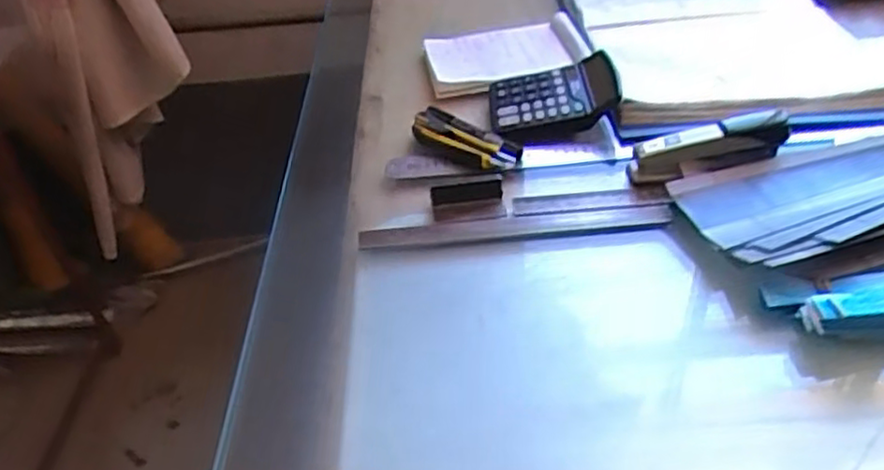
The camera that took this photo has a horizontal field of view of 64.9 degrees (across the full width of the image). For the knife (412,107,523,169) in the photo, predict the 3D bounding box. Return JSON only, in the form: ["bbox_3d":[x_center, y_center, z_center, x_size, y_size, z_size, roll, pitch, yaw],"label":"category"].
[{"bbox_3d":[0.024,-0.104,0.766,0.134,0.019,0.054,29,51,34],"label":"knife"}]

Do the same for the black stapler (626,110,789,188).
[{"bbox_3d":[0.269,-0.086,0.704,0.160,0.043,0.060,-11,40,-7],"label":"black stapler"}]

